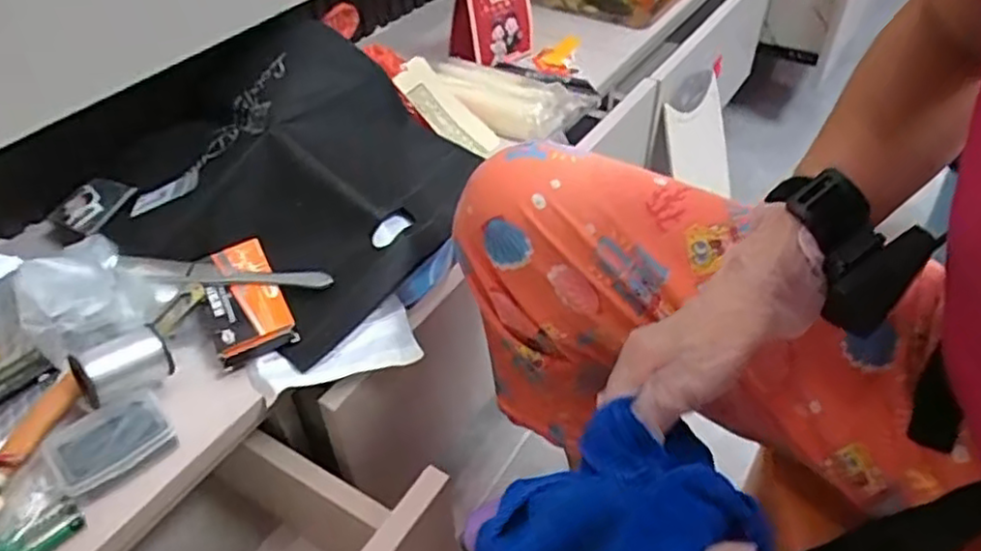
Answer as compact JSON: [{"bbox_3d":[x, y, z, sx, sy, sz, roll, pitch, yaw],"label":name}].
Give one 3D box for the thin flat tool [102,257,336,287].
[{"bbox_3d":[-0.227,-0.001,0.580,0.183,0.009,0.022,2,43,3],"label":"thin flat tool"}]

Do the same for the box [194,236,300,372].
[{"bbox_3d":[-0.206,0.020,0.575,0.064,0.022,0.109,-22,52,-19],"label":"box"}]

